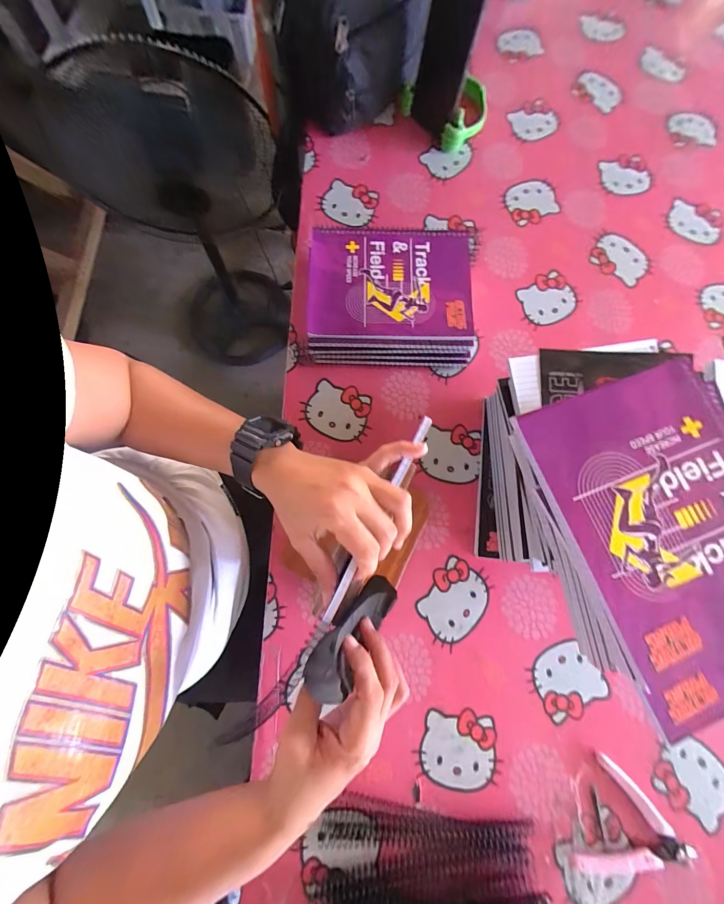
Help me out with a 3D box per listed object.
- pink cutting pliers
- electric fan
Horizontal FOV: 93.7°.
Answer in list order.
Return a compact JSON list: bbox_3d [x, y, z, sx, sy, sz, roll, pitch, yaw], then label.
[{"bbox_3d":[0.278,0.385,0.342,0.110,0.011,0.100,25,78,4],"label":"pink cutting pliers"},{"bbox_3d":[-0.444,-0.610,0.985,0.391,0.888,0.380,-25,80,-7],"label":"electric fan"}]

